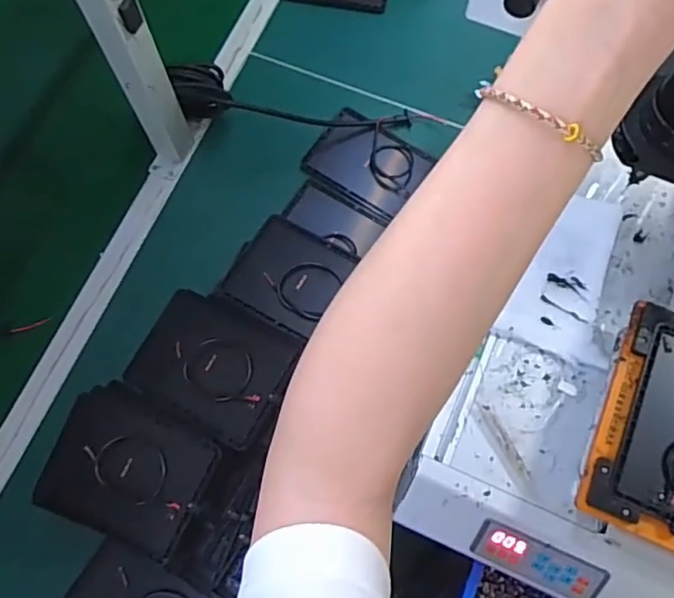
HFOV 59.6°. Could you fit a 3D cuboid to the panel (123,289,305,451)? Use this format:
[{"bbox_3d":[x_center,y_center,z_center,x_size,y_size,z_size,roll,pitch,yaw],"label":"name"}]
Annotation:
[{"bbox_3d":[-0.134,0.065,0.622,0.153,0.026,0.130,25,73,8],"label":"panel"}]

